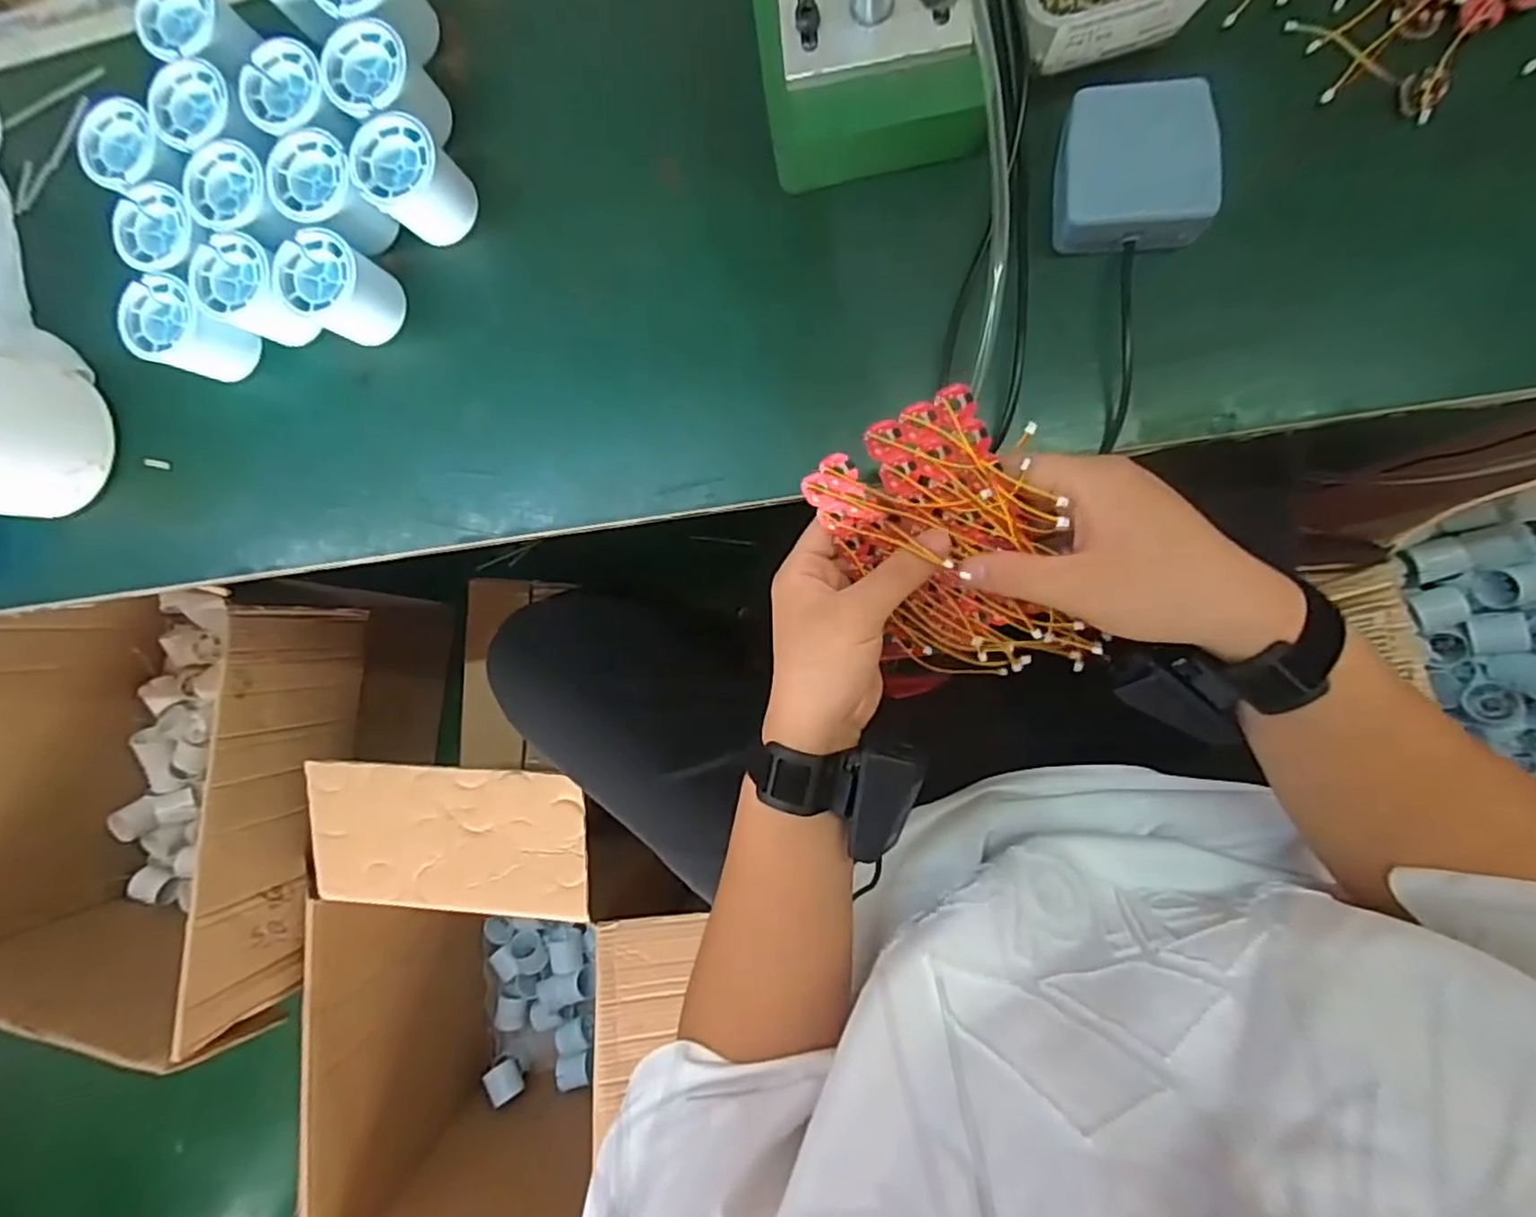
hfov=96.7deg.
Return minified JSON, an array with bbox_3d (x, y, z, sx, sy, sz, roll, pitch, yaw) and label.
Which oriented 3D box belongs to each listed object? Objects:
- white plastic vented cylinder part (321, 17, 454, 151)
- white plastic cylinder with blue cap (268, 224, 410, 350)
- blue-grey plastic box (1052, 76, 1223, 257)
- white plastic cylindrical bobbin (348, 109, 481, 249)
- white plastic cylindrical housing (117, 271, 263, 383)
[{"bbox_3d":[-0.239,-0.323,0.431,0.053,0.047,0.060,-8,89,8],"label":"white plastic vented cylinder part"},{"bbox_3d":[-0.271,-0.203,0.442,0.060,0.055,0.051,30,94,7],"label":"white plastic cylinder with blue cap"},{"bbox_3d":[0.202,-0.244,0.374,0.076,0.033,0.076,0,90,8],"label":"blue-grey plastic box"},{"bbox_3d":[-0.220,-0.267,0.430,0.051,0.051,0.053,0,90,8],"label":"white plastic cylindrical bobbin"},{"bbox_3d":[-0.382,-0.184,0.456,0.057,0.053,0.055,11,92,8],"label":"white plastic cylindrical housing"}]

